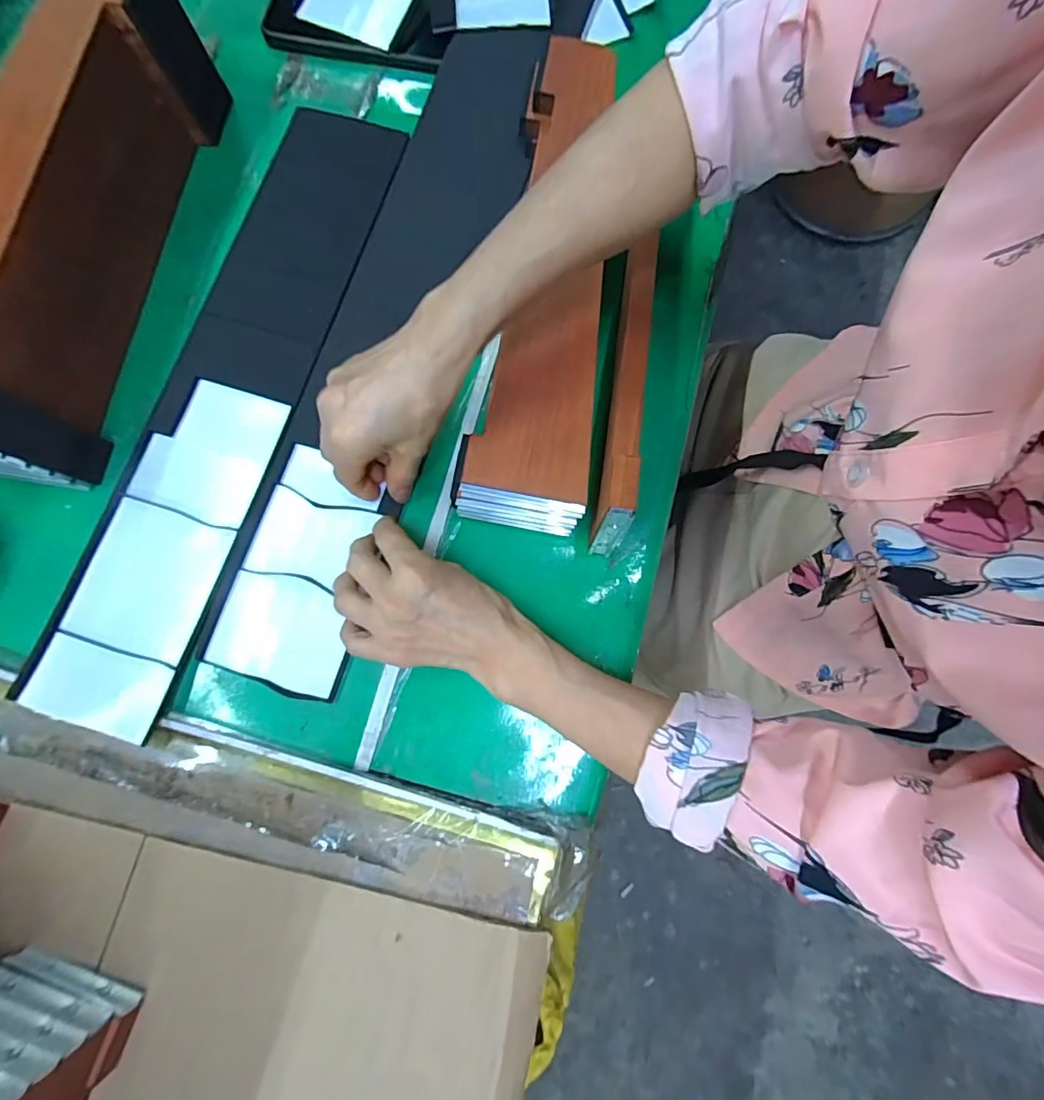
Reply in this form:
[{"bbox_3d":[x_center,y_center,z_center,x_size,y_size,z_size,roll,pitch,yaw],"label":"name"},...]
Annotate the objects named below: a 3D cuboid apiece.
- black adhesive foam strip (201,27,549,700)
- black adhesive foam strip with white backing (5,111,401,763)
[{"bbox_3d":[-0.092,-0.170,0.370,0.107,0.009,0.535,14,81,3],"label":"black adhesive foam strip"},{"bbox_3d":[-0.212,-0.119,0.361,0.102,0.009,0.476,16,80,5],"label":"black adhesive foam strip with white backing"}]

